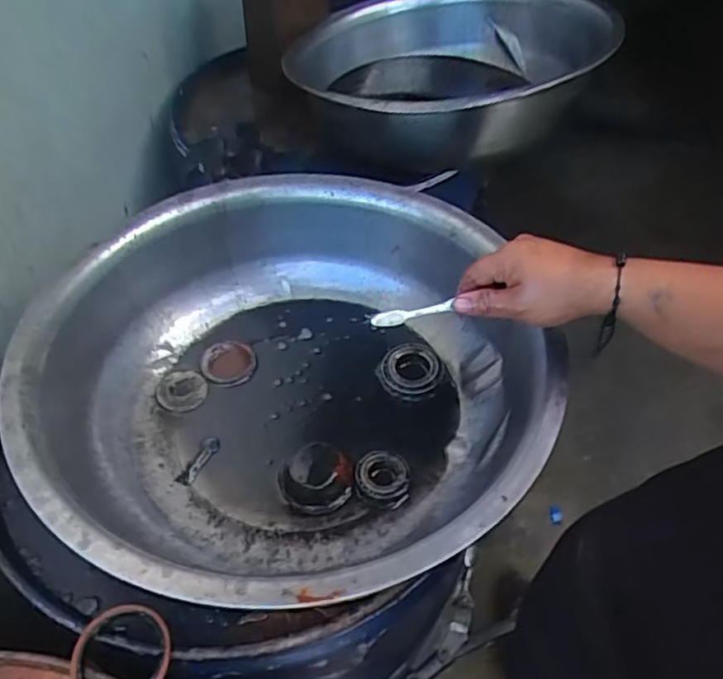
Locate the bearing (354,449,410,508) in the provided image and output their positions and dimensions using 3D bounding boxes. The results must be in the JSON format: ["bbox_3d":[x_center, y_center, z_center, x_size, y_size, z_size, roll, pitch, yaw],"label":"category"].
[{"bbox_3d":[0.020,0.136,0.609,0.052,0.014,0.056,-1,49,-1],"label":"bearing"}]

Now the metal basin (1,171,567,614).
[{"bbox_3d":[-0.065,0.042,0.610,0.463,0.185,0.478,0,49,0],"label":"metal basin"}]

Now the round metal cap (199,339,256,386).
[{"bbox_3d":[-0.156,0.027,0.715,0.061,0.011,0.066,-18,51,-16],"label":"round metal cap"}]

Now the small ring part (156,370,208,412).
[{"bbox_3d":[-0.204,0.057,0.691,0.053,0.007,0.058,0,49,0],"label":"small ring part"}]

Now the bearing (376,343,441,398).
[{"bbox_3d":[0.053,0.035,0.697,0.071,0.016,0.066,2,59,9],"label":"bearing"}]

